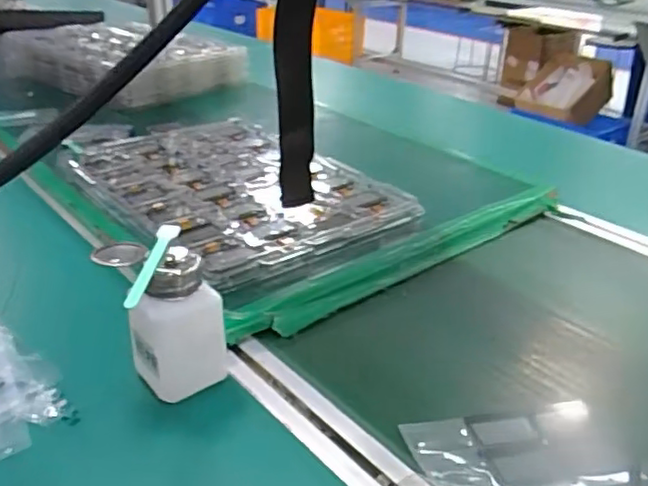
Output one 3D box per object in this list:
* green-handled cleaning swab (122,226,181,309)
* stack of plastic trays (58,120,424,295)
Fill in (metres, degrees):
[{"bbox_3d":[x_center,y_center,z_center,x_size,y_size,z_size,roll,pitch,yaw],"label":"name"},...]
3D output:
[{"bbox_3d":[-0.115,0.013,0.418,0.012,0.009,0.115,2,28,1],"label":"green-handled cleaning swab"},{"bbox_3d":[-0.114,-0.062,0.743,0.284,0.042,0.405,-18,34,-32],"label":"stack of plastic trays"}]

